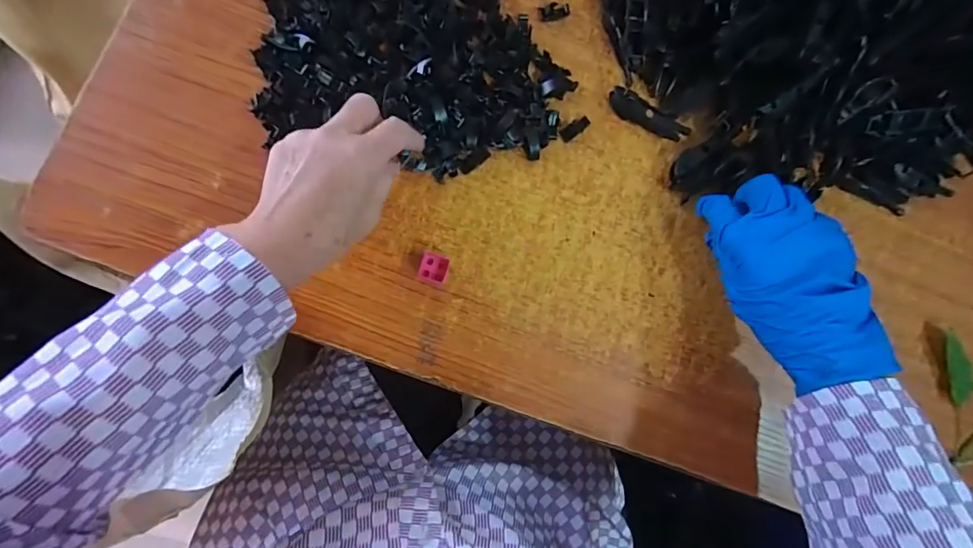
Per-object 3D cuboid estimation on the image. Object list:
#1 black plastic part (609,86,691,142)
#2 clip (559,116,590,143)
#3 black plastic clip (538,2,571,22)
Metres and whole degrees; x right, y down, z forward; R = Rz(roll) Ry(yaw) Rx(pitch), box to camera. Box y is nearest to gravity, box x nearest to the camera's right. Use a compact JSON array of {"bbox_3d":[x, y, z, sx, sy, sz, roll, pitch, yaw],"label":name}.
[{"bbox_3d":[0.139,-0.136,0.391,0.073,0.019,0.016,24,83,-5],"label":"black plastic part"},{"bbox_3d":[0.076,-0.124,0.387,0.028,0.007,0.010,-33,90,-8],"label":"clip"},{"bbox_3d":[0.059,-0.230,0.395,0.028,0.007,0.014,-21,89,-8],"label":"black plastic clip"}]

